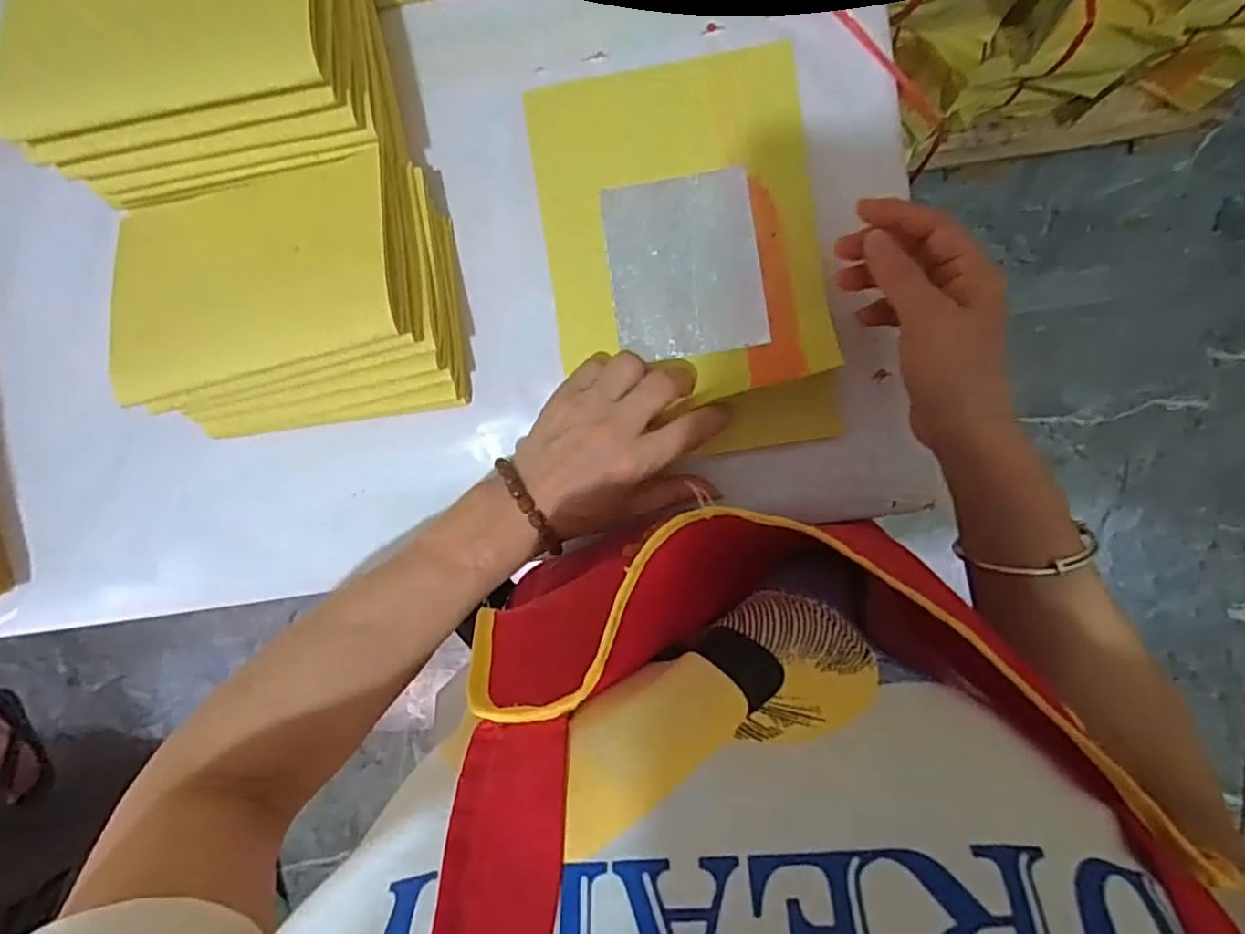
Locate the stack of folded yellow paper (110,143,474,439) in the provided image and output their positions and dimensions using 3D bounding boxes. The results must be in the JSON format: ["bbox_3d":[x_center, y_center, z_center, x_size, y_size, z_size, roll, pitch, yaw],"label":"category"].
[{"bbox_3d":[-0.185,-0.092,0.360,0.166,0.073,0.134,-8,93,4],"label":"stack of folded yellow paper"}]

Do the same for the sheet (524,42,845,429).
[{"bbox_3d":[0.034,-0.136,0.380,0.155,0.011,0.186,-9,92,4],"label":"sheet"}]

